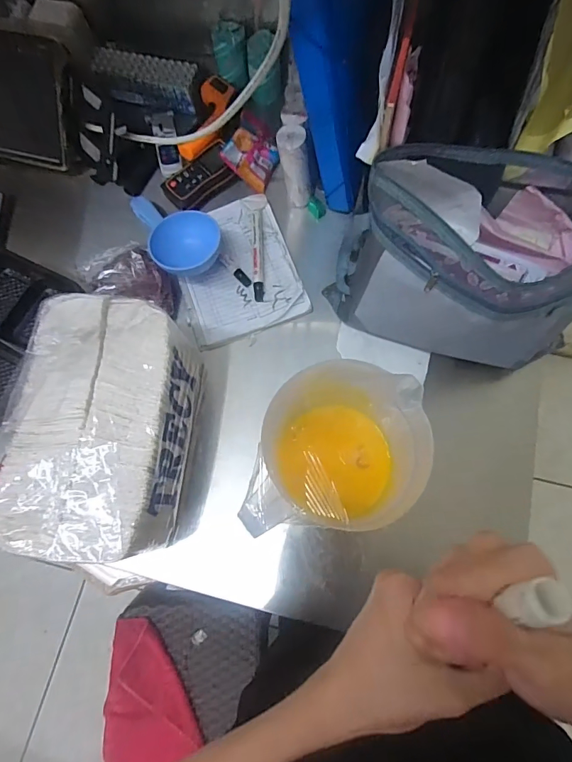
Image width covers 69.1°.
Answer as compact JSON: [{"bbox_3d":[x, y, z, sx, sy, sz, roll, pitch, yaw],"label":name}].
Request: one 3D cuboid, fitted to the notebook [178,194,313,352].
[{"bbox_3d":[-0.074,-0.165,0.604,0.165,0.015,0.210,-18,74,-4],"label":"notebook"}]

